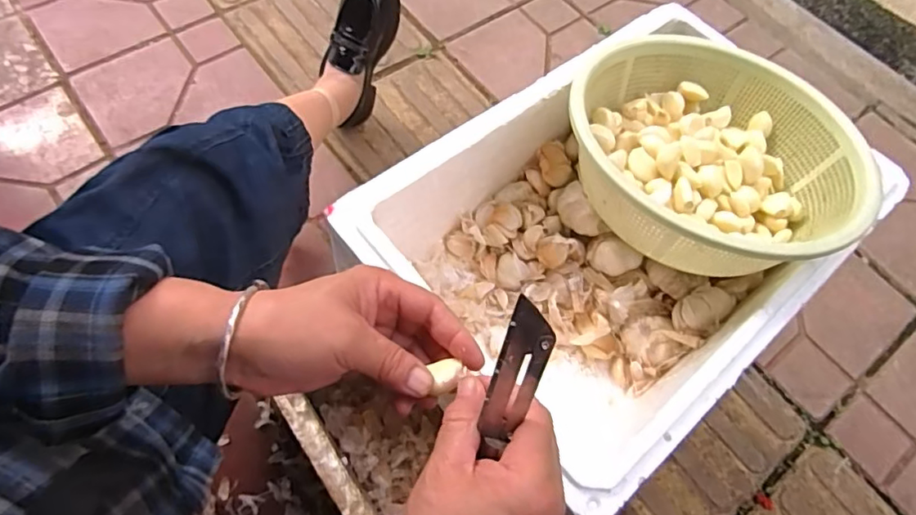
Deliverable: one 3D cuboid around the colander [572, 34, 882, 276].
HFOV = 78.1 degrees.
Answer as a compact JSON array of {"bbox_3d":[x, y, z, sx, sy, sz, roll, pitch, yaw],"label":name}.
[{"bbox_3d":[0.221,-0.094,0.491,0.226,0.086,0.240,1,65,-2],"label":"colander"}]

